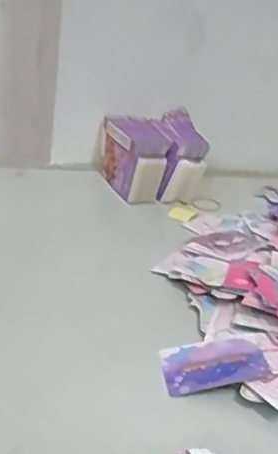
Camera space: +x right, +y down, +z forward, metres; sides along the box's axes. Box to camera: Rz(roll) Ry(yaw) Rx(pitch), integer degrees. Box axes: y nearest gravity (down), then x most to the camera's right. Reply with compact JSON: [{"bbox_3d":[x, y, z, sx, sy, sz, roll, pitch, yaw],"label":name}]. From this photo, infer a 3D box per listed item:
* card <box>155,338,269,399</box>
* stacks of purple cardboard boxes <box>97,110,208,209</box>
[{"bbox_3d":[0.064,0.118,0.563,0.087,0.007,0.068,-11,24,-4],"label":"card"},{"bbox_3d":[0.020,-0.100,0.926,0.131,0.097,0.132,-1,27,-17],"label":"stacks of purple cardboard boxes"}]

